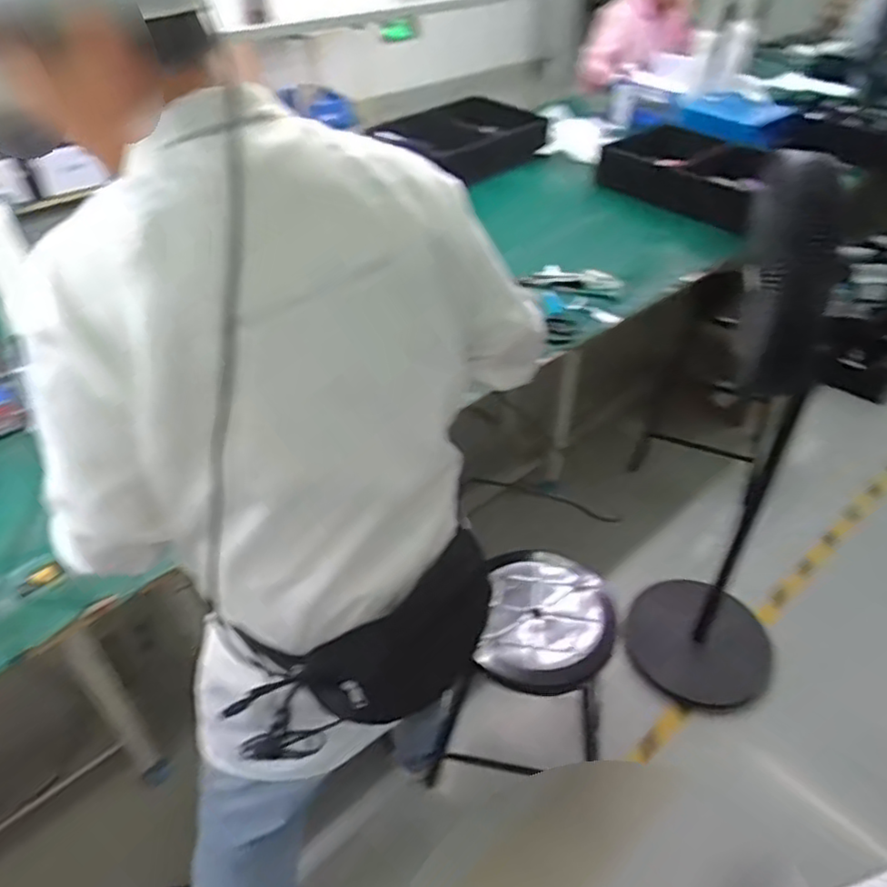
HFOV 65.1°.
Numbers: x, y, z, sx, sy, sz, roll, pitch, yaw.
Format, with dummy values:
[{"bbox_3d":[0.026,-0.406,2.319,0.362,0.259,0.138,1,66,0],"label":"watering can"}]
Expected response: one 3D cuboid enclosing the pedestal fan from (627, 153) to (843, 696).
[{"bbox_3d":[0.661,0.069,1.469,0.309,1.256,0.420,17,44,17],"label":"pedestal fan"}]

